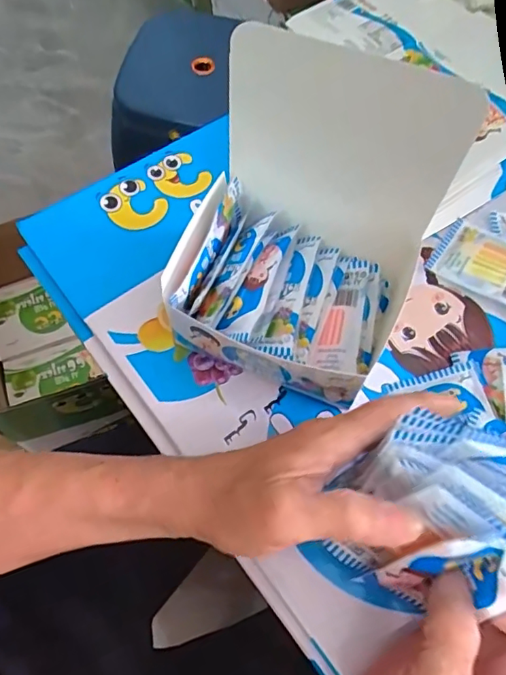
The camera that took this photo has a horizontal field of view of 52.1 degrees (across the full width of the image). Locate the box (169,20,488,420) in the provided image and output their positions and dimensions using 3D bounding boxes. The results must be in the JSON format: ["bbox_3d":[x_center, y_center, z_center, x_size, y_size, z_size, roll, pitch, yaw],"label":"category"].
[{"bbox_3d":[0.028,-0.059,0.326,0.139,0.185,0.129,23,67,9],"label":"box"}]

